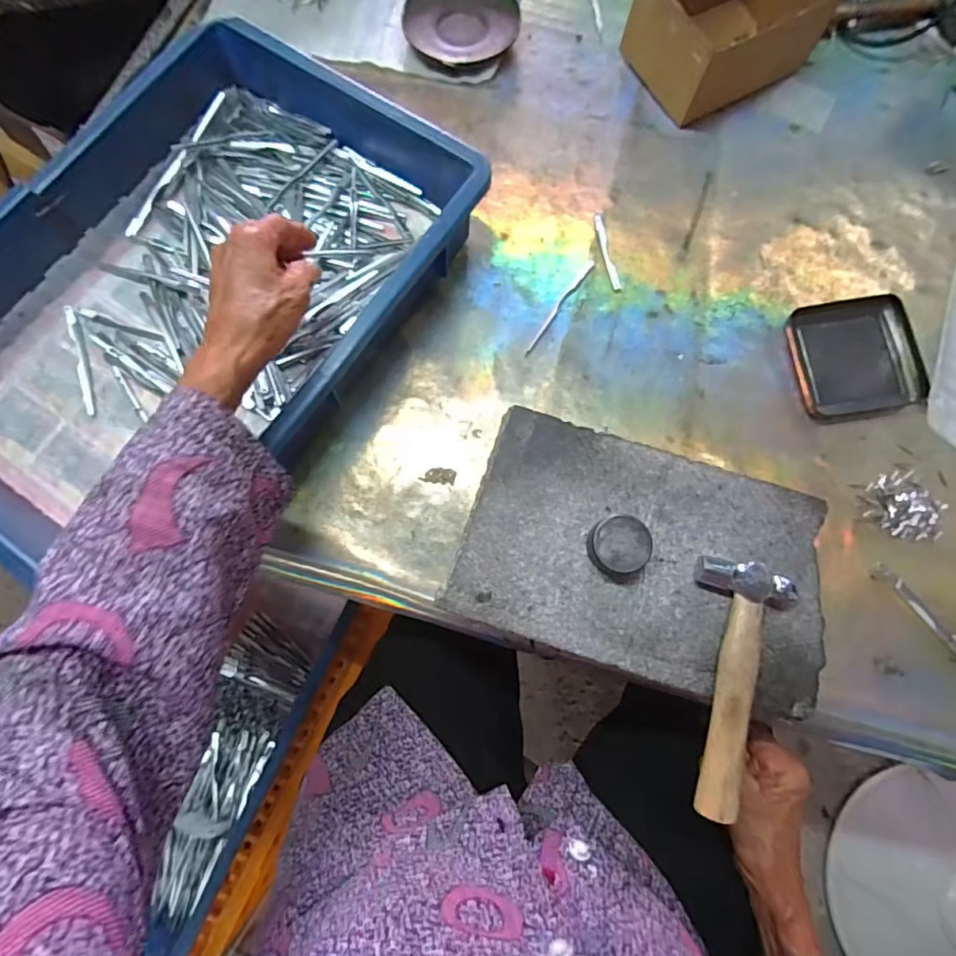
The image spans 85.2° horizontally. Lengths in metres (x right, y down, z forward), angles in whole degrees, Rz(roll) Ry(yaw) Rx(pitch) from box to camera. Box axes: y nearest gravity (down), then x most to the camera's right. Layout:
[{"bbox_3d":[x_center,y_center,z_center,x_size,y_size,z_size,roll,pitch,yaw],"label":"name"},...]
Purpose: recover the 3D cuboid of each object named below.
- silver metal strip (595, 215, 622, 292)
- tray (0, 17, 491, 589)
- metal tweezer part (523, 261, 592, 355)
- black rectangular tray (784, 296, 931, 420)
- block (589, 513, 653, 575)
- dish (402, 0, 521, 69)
[{"bbox_3d":[0.116,-0.205,0.469,0.009,0.004,0.079,-9,75,-4],"label":"silver metal strip"},{"bbox_3d":[-0.221,-0.138,0.406,0.284,0.073,0.414,33,77,7],"label":"tray"},{"bbox_3d":[0.070,-0.149,0.450,0.007,0.004,0.106,34,77,7],"label":"metal tweezer part"},{"bbox_3d":[0.318,-0.103,0.437,0.101,0.013,0.103,-7,75,-4],"label":"black rectangular tray"},{"bbox_3d":[0.091,0.044,0.341,0.040,0.023,0.035,1,77,0],"label":"block"},{"bbox_3d":[-0.017,-0.468,0.528,0.112,0.013,0.118,0,75,-1],"label":"dish"}]

